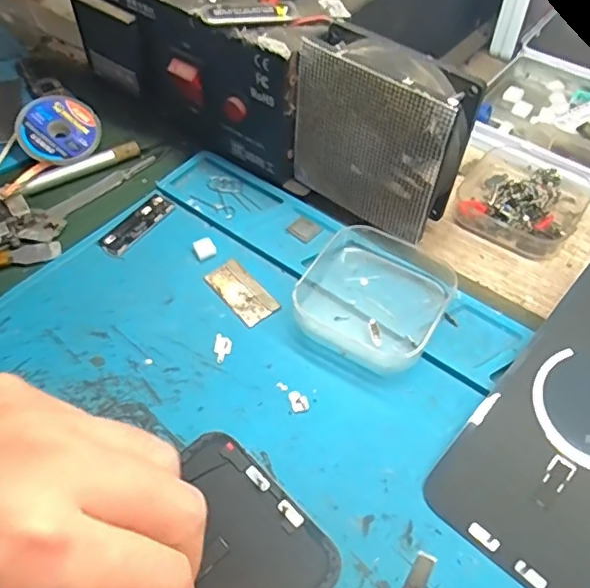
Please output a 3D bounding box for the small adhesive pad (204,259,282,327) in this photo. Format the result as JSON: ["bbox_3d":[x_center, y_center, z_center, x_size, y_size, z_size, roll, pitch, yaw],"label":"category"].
[{"bbox_3d":[-0.026,-0.002,0.273,0.020,0.004,0.038,-34,60,-23],"label":"small adhesive pad"}]

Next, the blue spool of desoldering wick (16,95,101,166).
[{"bbox_3d":[-0.138,-0.096,0.335,0.045,0.009,0.045,5,75,-17],"label":"blue spool of desoldering wick"}]

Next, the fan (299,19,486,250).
[{"bbox_3d":[0.040,-0.074,0.276,0.079,0.084,0.027,31,59,22],"label":"fan"}]

